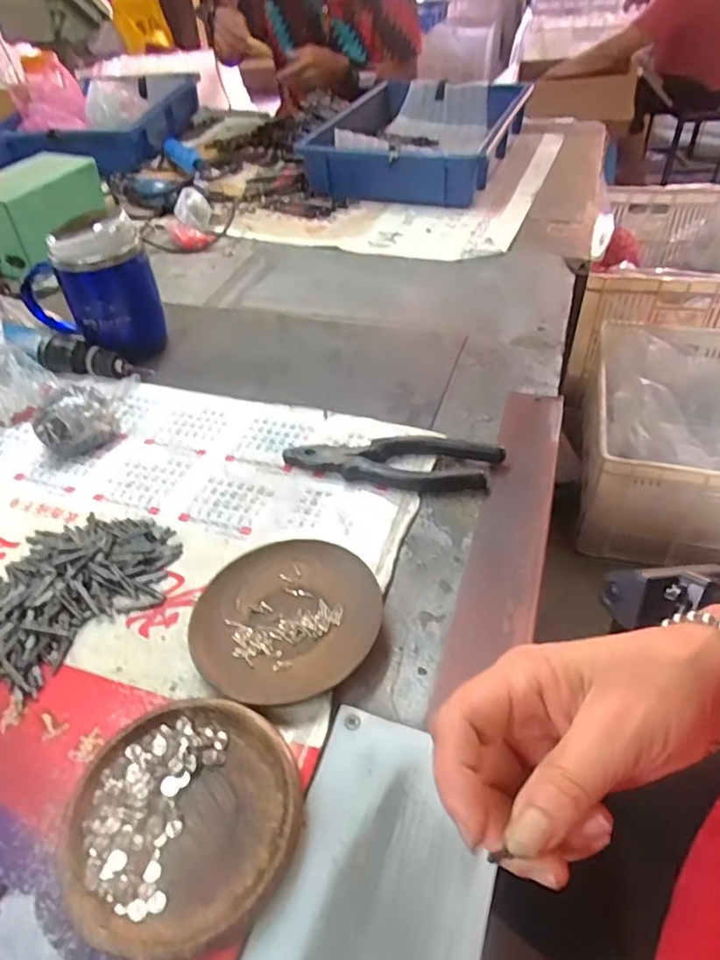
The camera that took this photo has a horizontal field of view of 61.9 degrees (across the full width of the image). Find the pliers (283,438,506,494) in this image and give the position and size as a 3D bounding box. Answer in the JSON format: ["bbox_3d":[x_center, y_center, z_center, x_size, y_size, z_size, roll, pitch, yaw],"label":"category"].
[{"bbox_3d":[0.025,-0.012,0.467,0.167,0.016,0.048,0,44,5],"label":"pliers"}]

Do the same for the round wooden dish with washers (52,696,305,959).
[{"bbox_3d":[-0.084,0.164,0.293,0.110,0.019,0.108,-2,43,2],"label":"round wooden dish with washers"}]

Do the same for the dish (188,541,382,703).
[{"bbox_3d":[-0.047,0.085,0.375,0.114,0.017,0.110,-2,43,2],"label":"dish"}]

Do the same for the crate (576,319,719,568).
[{"bbox_3d":[0.654,-0.104,1.219,0.356,0.248,0.536,11,45,16],"label":"crate"}]

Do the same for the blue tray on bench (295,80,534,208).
[{"bbox_3d":[0.104,-0.602,1.037,0.283,0.086,0.486,9,45,14],"label":"blue tray on bench"}]

